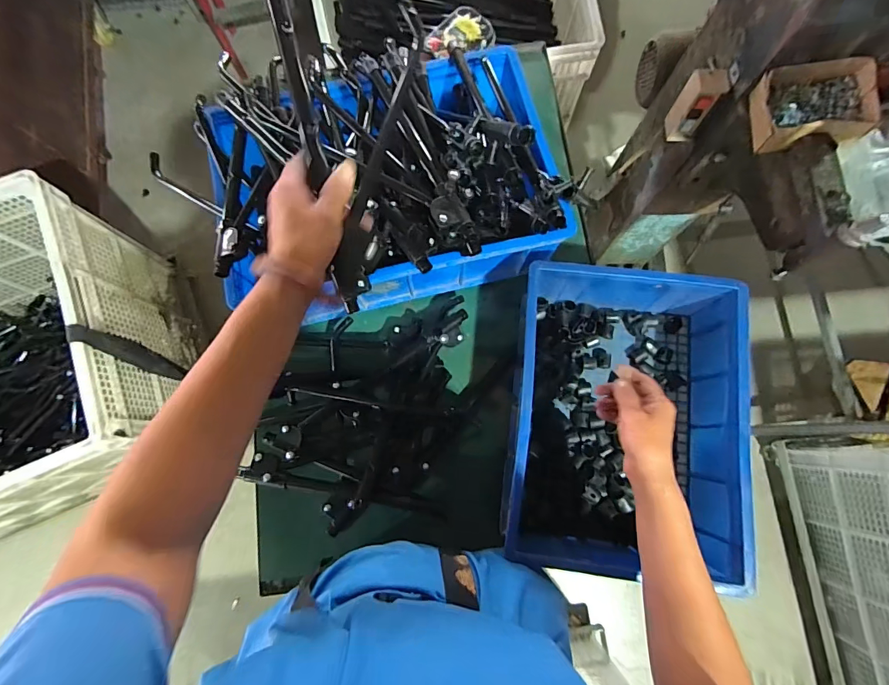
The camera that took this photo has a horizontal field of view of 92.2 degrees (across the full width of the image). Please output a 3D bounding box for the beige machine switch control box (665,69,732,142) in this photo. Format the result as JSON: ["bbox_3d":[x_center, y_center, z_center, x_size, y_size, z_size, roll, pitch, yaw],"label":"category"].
[{"bbox_3d":[0.426,-0.404,0.732,0.056,0.113,0.053,-13,77,-3],"label":"beige machine switch control box"}]

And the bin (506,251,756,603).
[{"bbox_3d":[0.251,0.103,0.634,0.295,0.150,0.415,7,77,2],"label":"bin"}]

